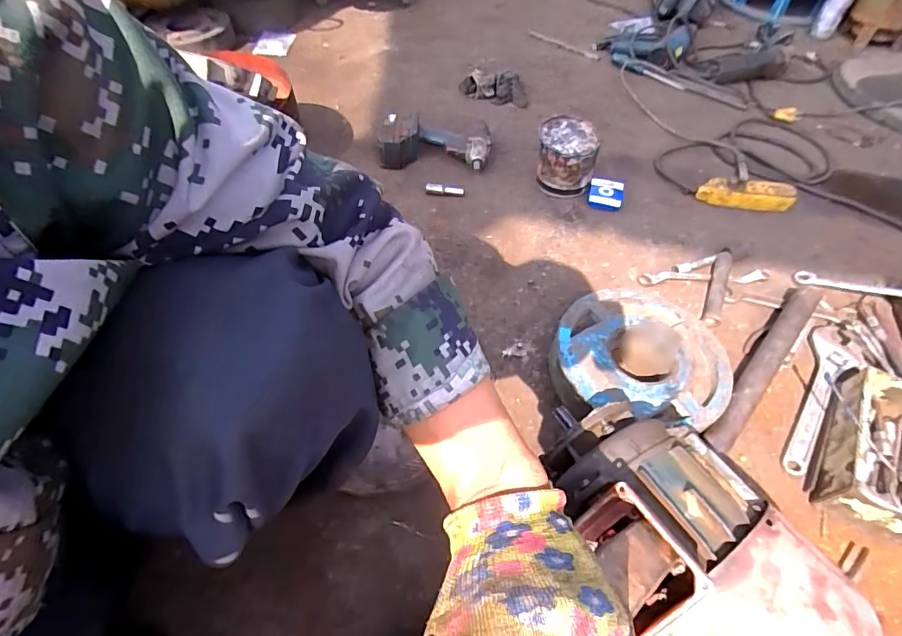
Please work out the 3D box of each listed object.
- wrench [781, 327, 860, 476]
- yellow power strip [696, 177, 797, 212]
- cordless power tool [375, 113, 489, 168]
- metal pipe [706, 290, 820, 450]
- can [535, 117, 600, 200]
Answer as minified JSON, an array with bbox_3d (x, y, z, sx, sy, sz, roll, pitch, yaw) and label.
[{"bbox_3d":[0.548,0.125,0.691,0.060,0.020,0.263,26,59,18],"label":"wrench"},{"bbox_3d":[0.595,-0.250,0.940,0.185,0.041,0.060,5,54,3],"label":"yellow power strip"},{"bbox_3d":[-0.032,-0.384,1.033,0.244,0.081,0.117,2,54,1],"label":"cordless power tool"},{"bbox_3d":[0.478,0.068,0.710,0.043,0.044,0.368,37,62,23],"label":"metal pipe"},{"bbox_3d":[0.238,-0.331,0.971,0.121,0.112,0.130,6,54,3],"label":"can"}]

